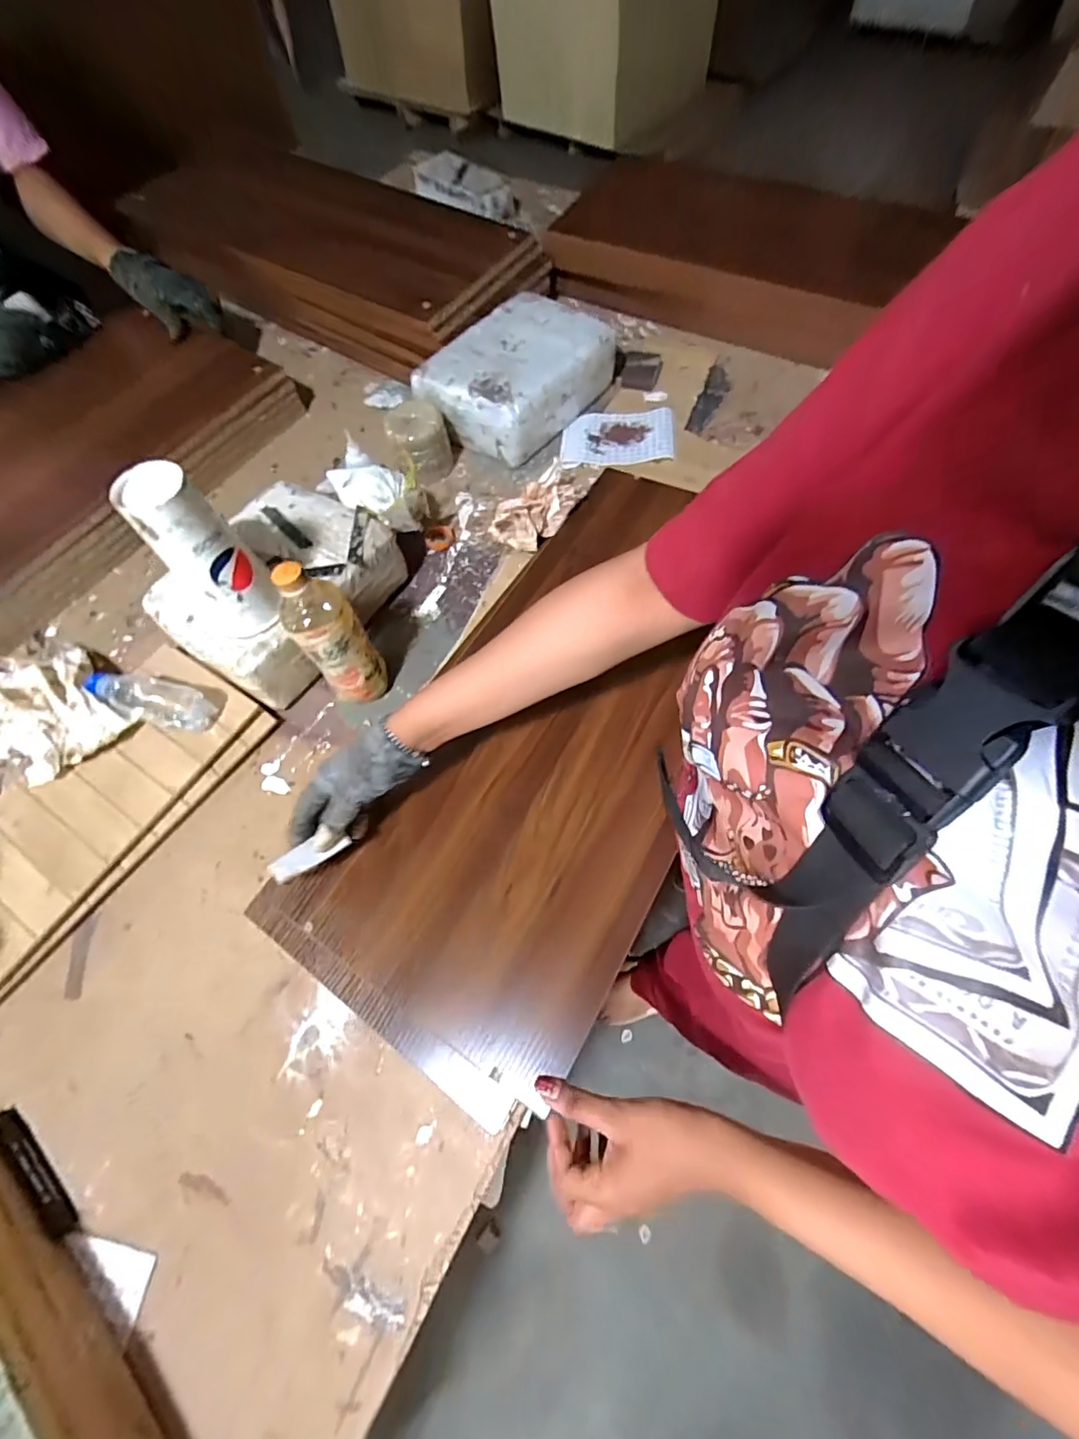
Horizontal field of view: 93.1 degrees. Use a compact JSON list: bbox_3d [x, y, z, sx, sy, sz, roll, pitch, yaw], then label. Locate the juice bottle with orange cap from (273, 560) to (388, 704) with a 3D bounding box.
[{"bbox_3d":[-0.229,-0.089,0.571,0.069,0.202,0.067,-32,67,-10],"label":"juice bottle with orange cap"}]

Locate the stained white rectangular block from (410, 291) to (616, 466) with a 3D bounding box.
[{"bbox_3d":[-0.037,-0.560,0.830,0.208,0.091,0.281,33,72,17],"label":"stained white rectangular block"}]

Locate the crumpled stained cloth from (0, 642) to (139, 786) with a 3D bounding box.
[{"bbox_3d":[-0.608,-0.015,0.620,0.272,0.051,0.182,10,64,22],"label":"crumpled stained cloth"}]

